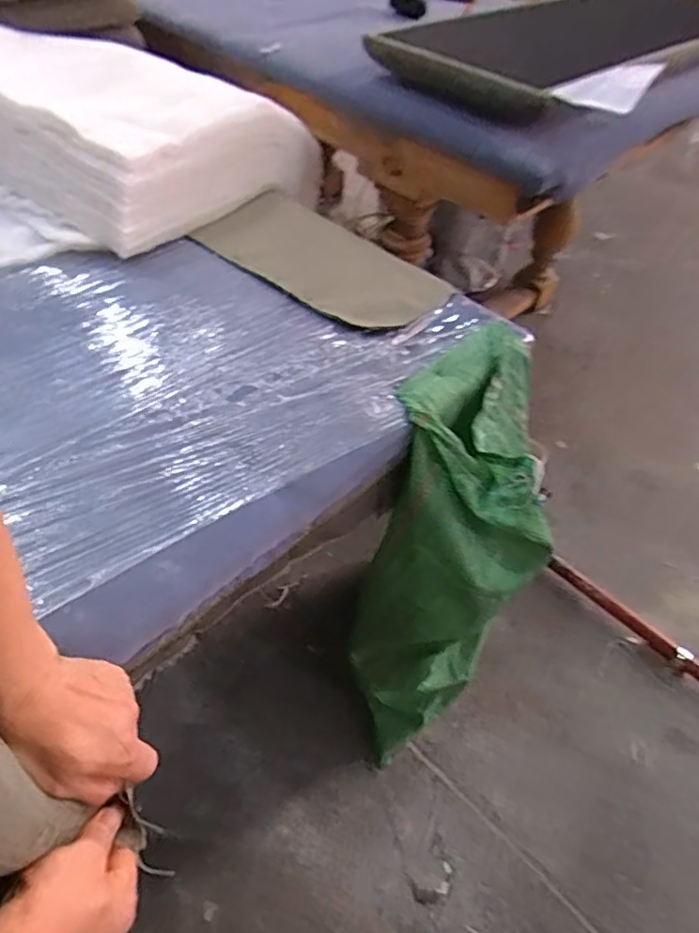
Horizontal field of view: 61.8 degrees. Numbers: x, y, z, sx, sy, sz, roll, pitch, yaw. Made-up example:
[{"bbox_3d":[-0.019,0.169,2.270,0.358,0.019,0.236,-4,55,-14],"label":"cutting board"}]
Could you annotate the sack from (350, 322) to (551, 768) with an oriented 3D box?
[{"bbox_3d":[0.135,0.172,0.892,0.213,0.726,0.218,12,28,5],"label":"sack"}]

